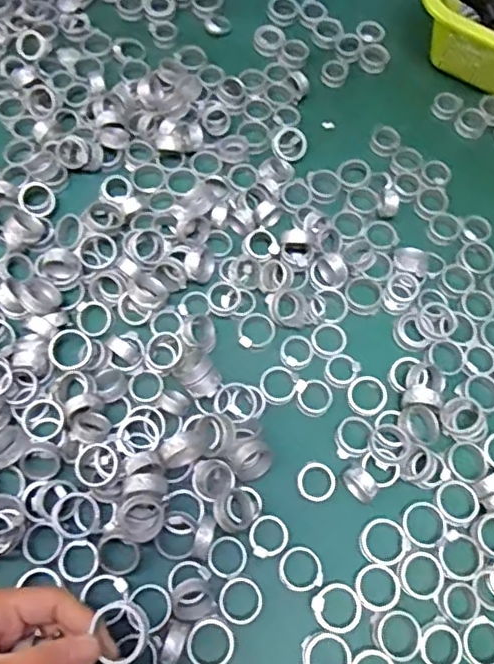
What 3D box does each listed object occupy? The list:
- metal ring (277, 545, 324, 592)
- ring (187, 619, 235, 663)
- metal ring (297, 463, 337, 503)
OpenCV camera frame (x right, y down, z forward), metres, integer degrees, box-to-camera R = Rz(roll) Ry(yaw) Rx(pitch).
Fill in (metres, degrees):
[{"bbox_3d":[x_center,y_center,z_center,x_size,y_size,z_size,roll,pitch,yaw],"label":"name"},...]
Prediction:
[{"bbox_3d":[0.032,0.144,0.368,0.026,0.004,0.026,1,67,-3],"label":"metal ring"},{"bbox_3d":[-0.021,0.180,0.351,0.027,0.006,0.027,1,67,-3],"label":"ring"},{"bbox_3d":[0.045,0.096,0.391,0.024,0.004,0.024,1,67,-3],"label":"metal ring"}]

